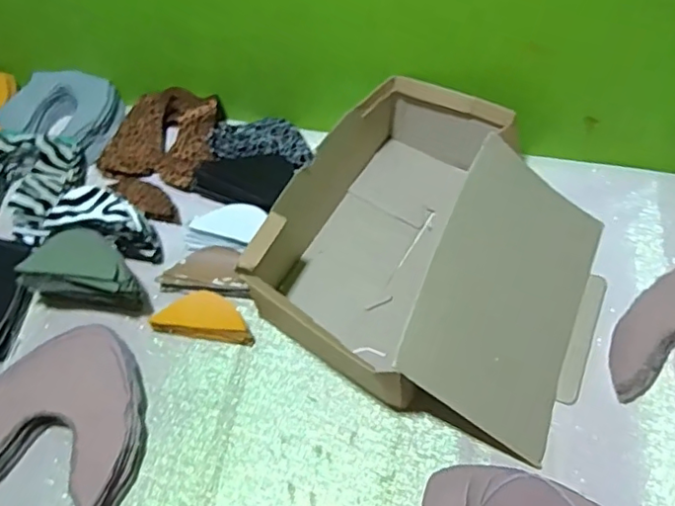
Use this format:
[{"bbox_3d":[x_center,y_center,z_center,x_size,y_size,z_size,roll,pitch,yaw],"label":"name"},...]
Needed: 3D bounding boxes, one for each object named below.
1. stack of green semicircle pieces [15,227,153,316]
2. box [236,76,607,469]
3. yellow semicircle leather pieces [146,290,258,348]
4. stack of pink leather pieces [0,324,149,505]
[{"bbox_3d":[-0.276,0.025,0.669,0.130,0.076,0.072,14,60,12],"label":"stack of green semicircle pieces"},{"bbox_3d":[0.129,-0.009,0.669,0.353,0.102,0.369,28,62,18],"label":"box"},{"bbox_3d":[-0.147,0.071,0.668,0.110,0.031,0.046,9,58,7],"label":"yellow semicircle leather pieces"},{"bbox_3d":[-0.279,0.163,0.615,0.174,0.040,0.184,9,58,7],"label":"stack of pink leather pieces"}]

